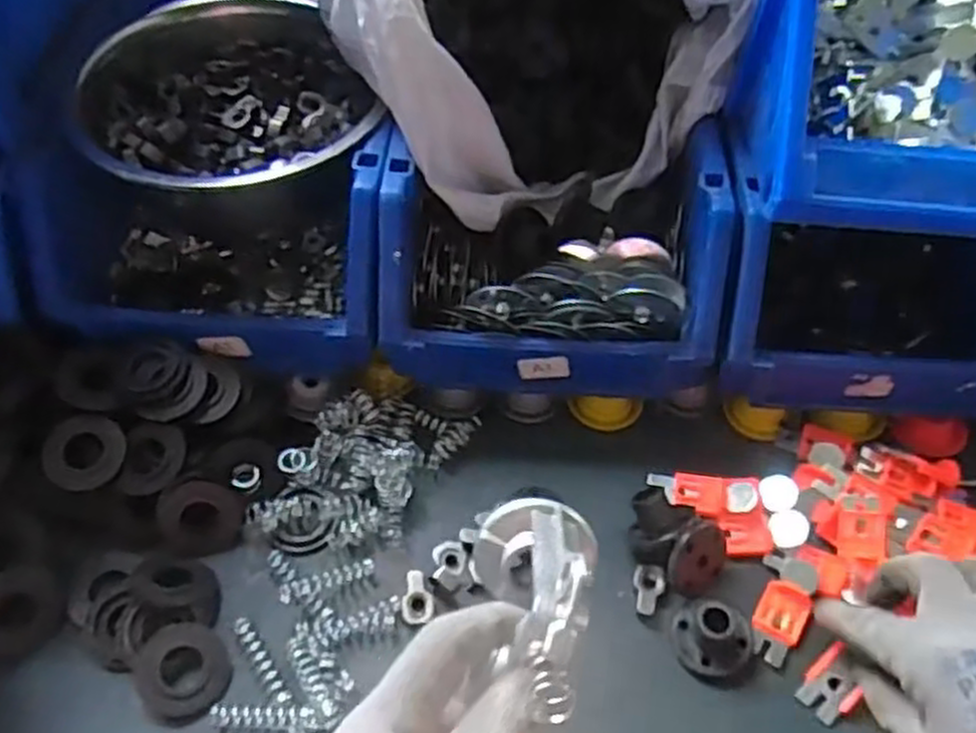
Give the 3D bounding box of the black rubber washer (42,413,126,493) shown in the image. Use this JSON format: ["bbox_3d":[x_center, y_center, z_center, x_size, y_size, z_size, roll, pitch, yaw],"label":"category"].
[{"bbox_3d":[-0.228,0.049,0.452,0.039,0.005,0.042,2,86,-29],"label":"black rubber washer"}]

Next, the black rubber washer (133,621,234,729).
[{"bbox_3d":[-0.157,0.156,0.412,0.046,0.010,0.048,1,51,-1],"label":"black rubber washer"}]

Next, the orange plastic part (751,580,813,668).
[{"bbox_3d":[0.160,0.139,0.440,0.025,0.008,0.046,27,55,19],"label":"orange plastic part"}]

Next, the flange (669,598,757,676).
[{"bbox_3d":[0.120,0.143,0.424,0.040,0.024,0.036,17,53,12],"label":"flange"}]

